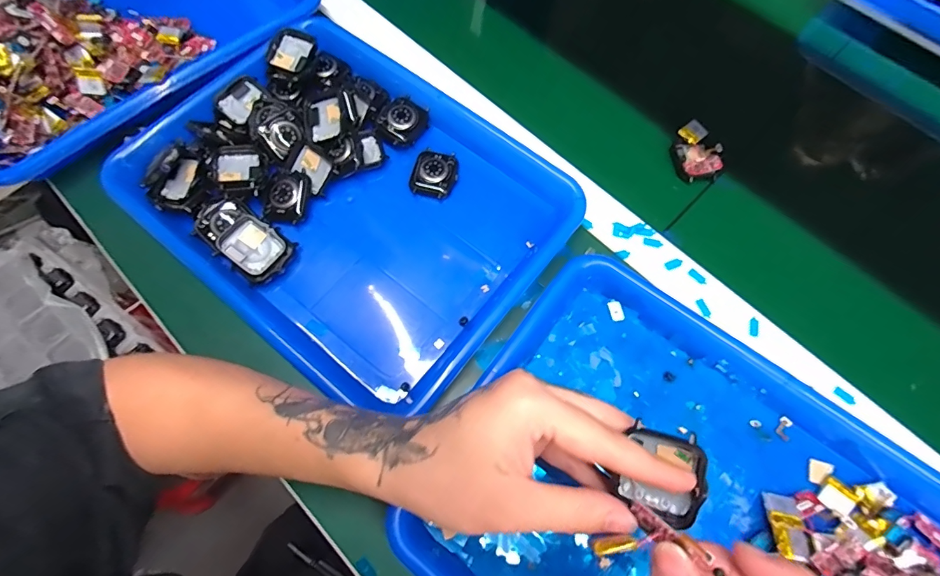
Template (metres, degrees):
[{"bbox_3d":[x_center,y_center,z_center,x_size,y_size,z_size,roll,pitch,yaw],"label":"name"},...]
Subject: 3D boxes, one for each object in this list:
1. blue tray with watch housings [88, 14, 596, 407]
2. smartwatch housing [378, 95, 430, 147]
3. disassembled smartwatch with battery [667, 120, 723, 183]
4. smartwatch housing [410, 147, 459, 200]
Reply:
[{"bbox_3d":[-0.099,-0.080,0.365,0.330,0.033,0.258,37,74,12],"label":"blue tray with watch housings"},{"bbox_3d":[-0.060,-0.150,0.391,0.038,0.015,0.041,37,74,12],"label":"smartwatch housing"},{"bbox_3d":[0.206,-0.121,0.399,0.043,0.007,0.055,-34,76,5],"label":"disassembled smartwatch with battery"},{"bbox_3d":[-0.030,-0.100,0.377,0.038,0.008,0.043,12,70,4],"label":"smartwatch housing"}]

